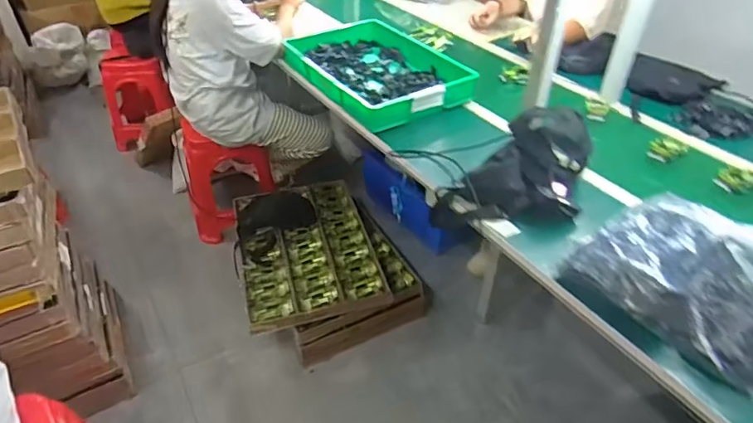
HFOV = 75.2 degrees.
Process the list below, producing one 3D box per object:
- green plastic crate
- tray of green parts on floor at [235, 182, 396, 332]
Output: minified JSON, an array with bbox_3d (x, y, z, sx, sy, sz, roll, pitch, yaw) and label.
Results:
[{"bbox_3d":[-0.012,-0.469,1.538,0.396,0.084,0.623,-24,45,-26],"label":"green plastic crate"},{"bbox_3d":[-0.252,0.112,1.812,0.496,0.051,0.693,-11,41,-13],"label":"tray of green parts on floor"}]

